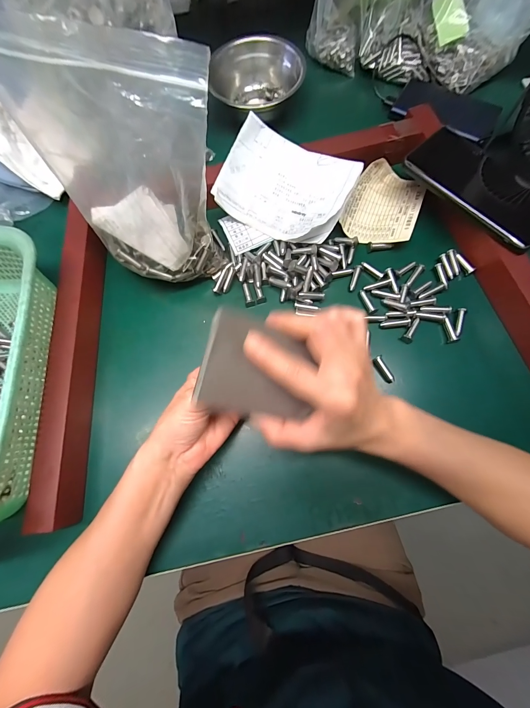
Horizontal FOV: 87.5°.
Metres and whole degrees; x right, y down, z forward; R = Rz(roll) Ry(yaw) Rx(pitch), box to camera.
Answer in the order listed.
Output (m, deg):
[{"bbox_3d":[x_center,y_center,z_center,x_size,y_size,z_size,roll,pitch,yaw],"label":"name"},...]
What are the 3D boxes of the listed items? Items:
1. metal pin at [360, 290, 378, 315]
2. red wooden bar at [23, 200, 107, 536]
[{"bbox_3d":[0.114,-0.059,0.310,0.010,0.006,0.031,-22,77,-5],"label":"metal pin"},{"bbox_3d":[-0.201,0.001,0.291,0.028,0.047,0.315,-4,76,0],"label":"red wooden bar"}]

